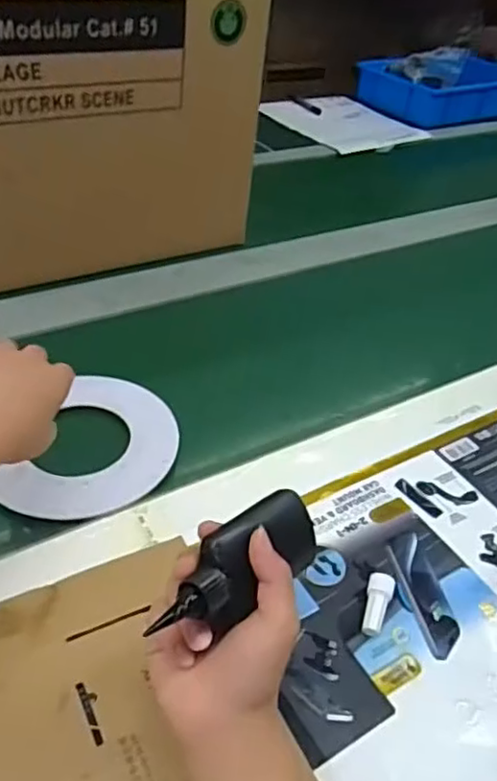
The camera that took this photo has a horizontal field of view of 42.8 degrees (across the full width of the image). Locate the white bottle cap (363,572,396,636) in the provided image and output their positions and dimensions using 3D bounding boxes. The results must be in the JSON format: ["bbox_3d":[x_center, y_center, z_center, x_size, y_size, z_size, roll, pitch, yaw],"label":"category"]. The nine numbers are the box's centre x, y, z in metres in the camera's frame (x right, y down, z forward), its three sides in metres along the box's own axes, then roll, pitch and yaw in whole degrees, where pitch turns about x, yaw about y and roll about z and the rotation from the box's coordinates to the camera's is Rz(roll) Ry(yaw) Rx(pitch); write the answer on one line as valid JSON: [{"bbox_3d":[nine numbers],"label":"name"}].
[{"bbox_3d":[0.103,0.173,0.514,0.020,0.015,0.053,20,41,14],"label":"white bottle cap"}]

